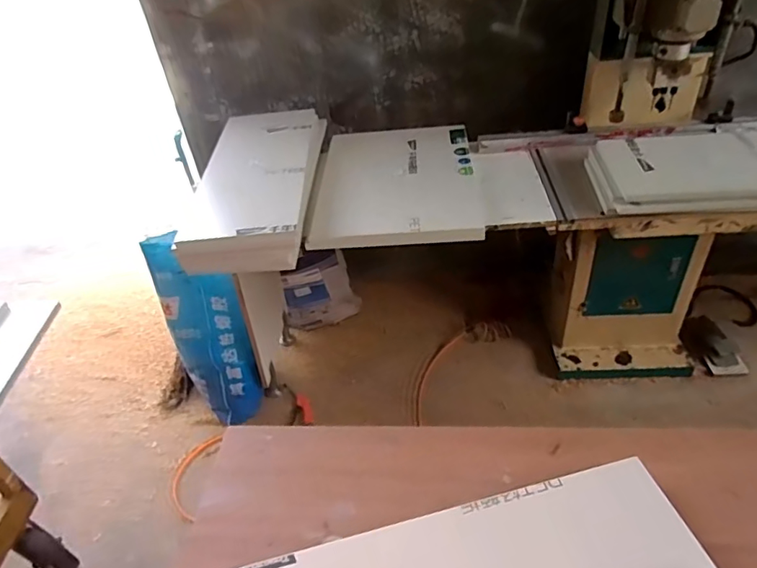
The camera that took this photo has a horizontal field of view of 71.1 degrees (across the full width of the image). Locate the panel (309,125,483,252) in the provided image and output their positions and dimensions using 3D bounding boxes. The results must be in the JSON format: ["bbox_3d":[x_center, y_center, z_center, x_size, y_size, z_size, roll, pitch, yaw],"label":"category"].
[{"bbox_3d":[0.055,-0.306,1.514,0.453,0.049,0.588,-3,39,6],"label":"panel"}]

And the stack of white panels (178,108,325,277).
[{"bbox_3d":[-0.348,-0.315,1.541,0.335,0.123,0.756,-6,39,1],"label":"stack of white panels"}]

